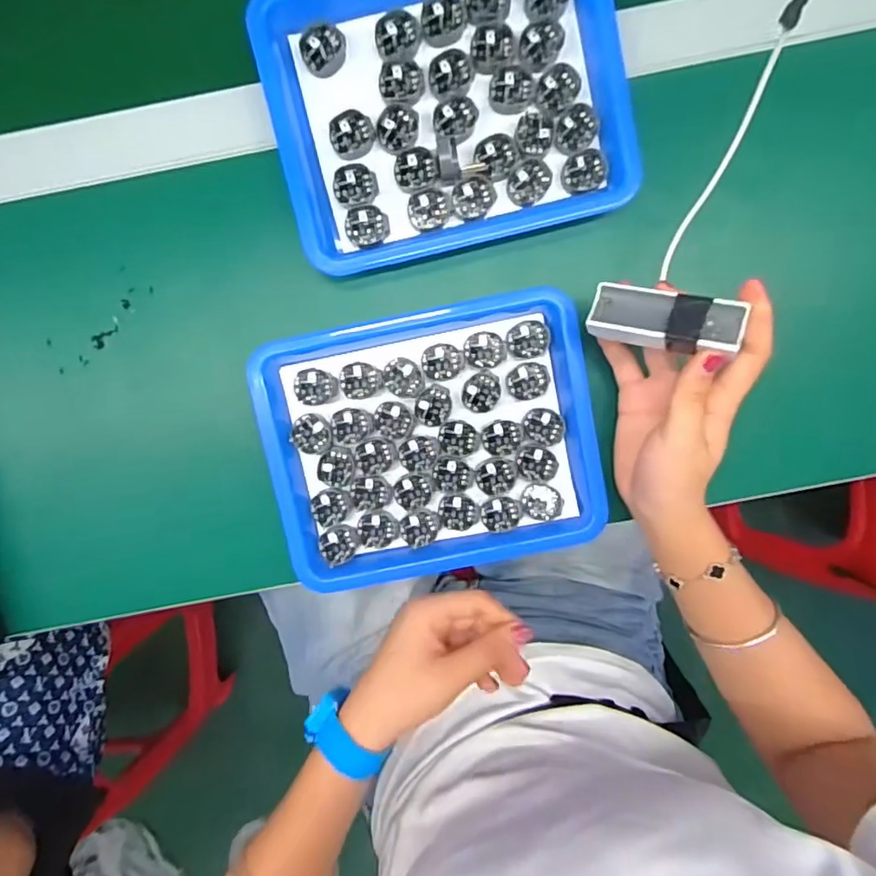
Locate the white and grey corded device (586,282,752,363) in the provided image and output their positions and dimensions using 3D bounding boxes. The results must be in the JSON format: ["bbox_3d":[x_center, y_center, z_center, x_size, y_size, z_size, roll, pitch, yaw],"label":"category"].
[{"bbox_3d":[0.123,-0.065,0.302,0.077,0.013,0.031,16,100,24],"label":"white and grey corded device"}]

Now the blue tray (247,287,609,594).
[{"bbox_3d":[-0.004,0.005,0.382,0.214,0.033,0.180,-11,94,3],"label":"blue tray"}]

